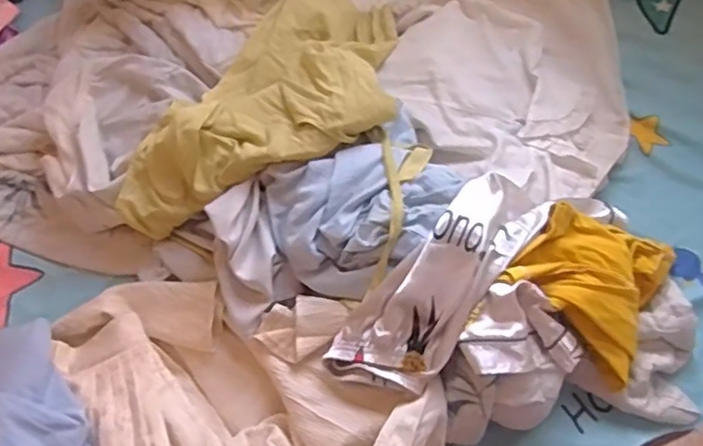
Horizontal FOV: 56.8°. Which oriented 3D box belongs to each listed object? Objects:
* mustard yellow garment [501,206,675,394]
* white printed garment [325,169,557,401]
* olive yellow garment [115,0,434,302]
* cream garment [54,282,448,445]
[{"bbox_3d":[0.279,0.058,0.726,0.169,0.068,0.174,36,72,15],"label":"mustard yellow garment"},{"bbox_3d":[0.106,0.063,0.711,0.103,0.071,0.291,41,73,16],"label":"white printed garment"},{"bbox_3d":[-0.054,-0.157,0.833,0.337,0.108,0.452,19,69,9],"label":"olive yellow garment"},{"bbox_3d":[-0.141,0.235,0.702,0.459,0.108,0.333,10,68,5],"label":"cream garment"}]

